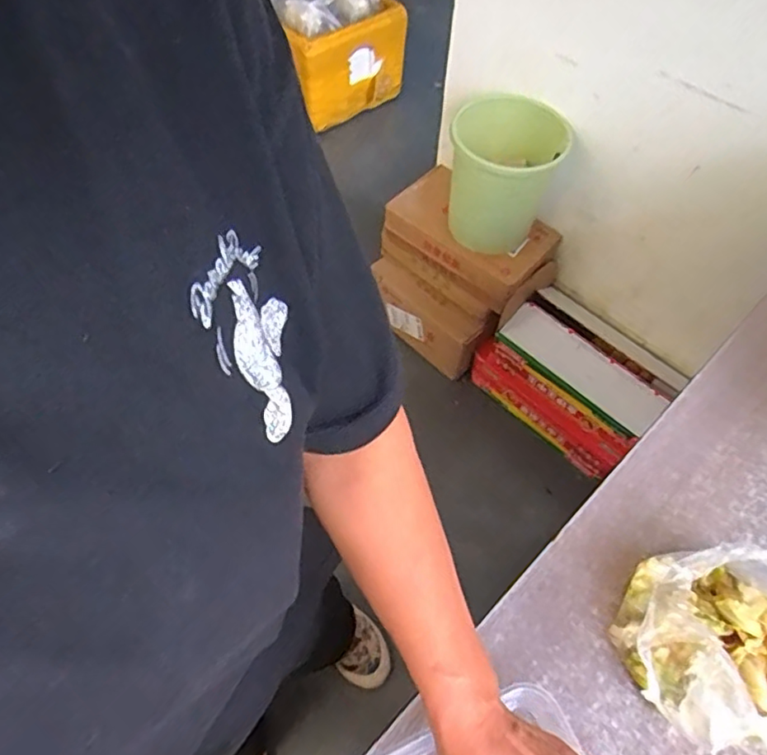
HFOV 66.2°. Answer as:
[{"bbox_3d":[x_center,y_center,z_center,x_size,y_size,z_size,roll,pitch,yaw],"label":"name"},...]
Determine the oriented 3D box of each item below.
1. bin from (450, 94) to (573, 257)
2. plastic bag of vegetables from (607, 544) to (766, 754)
[{"bbox_3d":[0.248,-0.447,1.268,0.249,0.266,0.236,19,59,9],"label":"bin"},{"bbox_3d":[0.277,0.208,0.468,0.162,0.089,0.135,-2,56,-3],"label":"plastic bag of vegetables"}]

